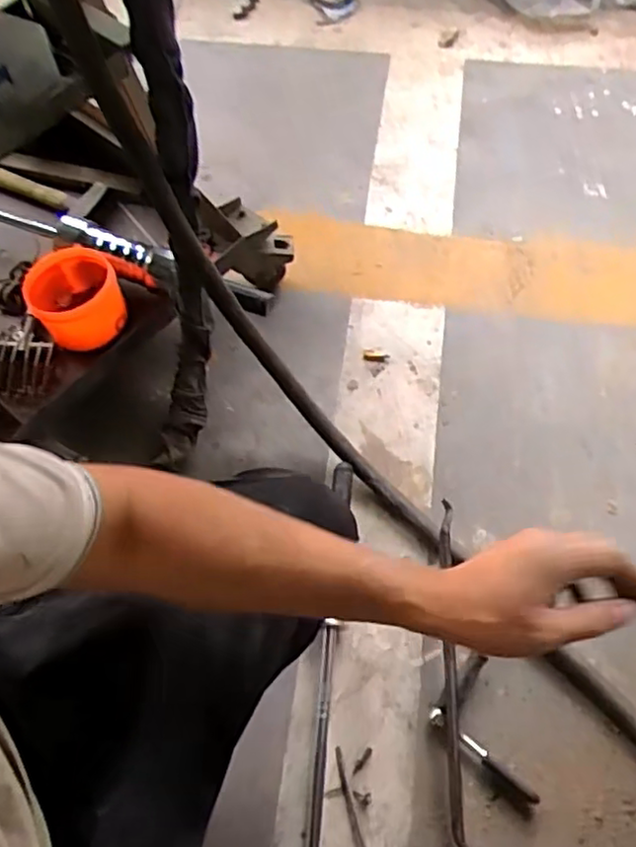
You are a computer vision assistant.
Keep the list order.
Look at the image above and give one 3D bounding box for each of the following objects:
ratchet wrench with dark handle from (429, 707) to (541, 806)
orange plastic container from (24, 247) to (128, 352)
[{"bbox_3d":[0.187,0.378,0.760,0.145,0.021,0.019,38,70,18],"label":"ratchet wrench with dark handle"},{"bbox_3d":[-0.307,-0.153,0.862,0.114,0.090,0.100,-28,66,-12],"label":"orange plastic container"}]

